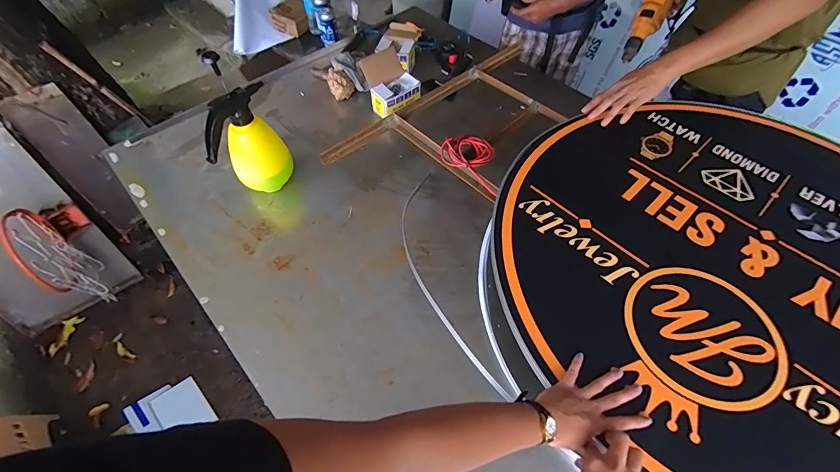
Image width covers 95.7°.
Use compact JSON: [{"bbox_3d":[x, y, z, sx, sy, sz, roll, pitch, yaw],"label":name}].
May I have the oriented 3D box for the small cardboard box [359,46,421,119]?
[{"bbox_3d":[-0.088,-0.454,1.147,0.154,0.107,0.216,-26,60,-17],"label":"small cardboard box"}]

